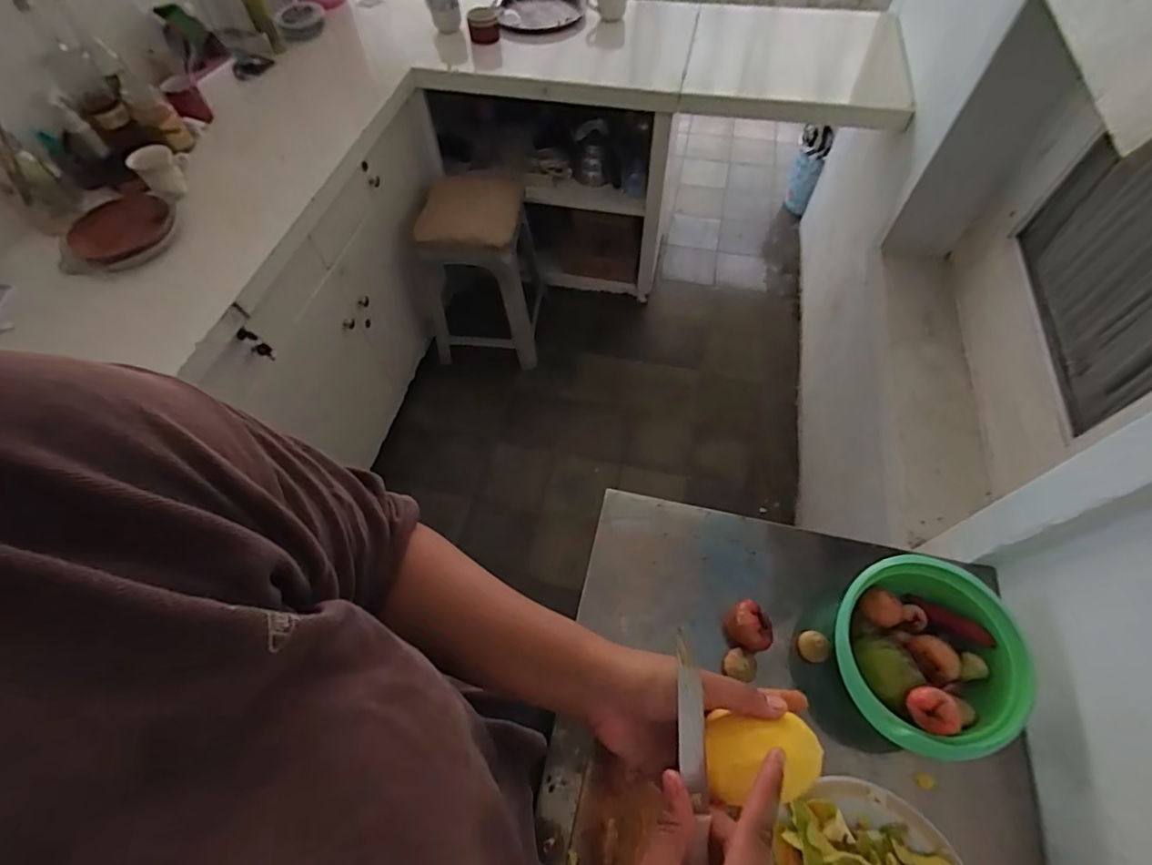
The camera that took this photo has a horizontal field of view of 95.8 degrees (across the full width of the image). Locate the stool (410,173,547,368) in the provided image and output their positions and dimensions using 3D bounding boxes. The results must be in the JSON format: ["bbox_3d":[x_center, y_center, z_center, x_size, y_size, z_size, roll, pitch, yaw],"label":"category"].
[{"bbox_3d":[-0.305,-0.502,1.647,0.331,0.486,0.345,-1,60,1],"label":"stool"}]

